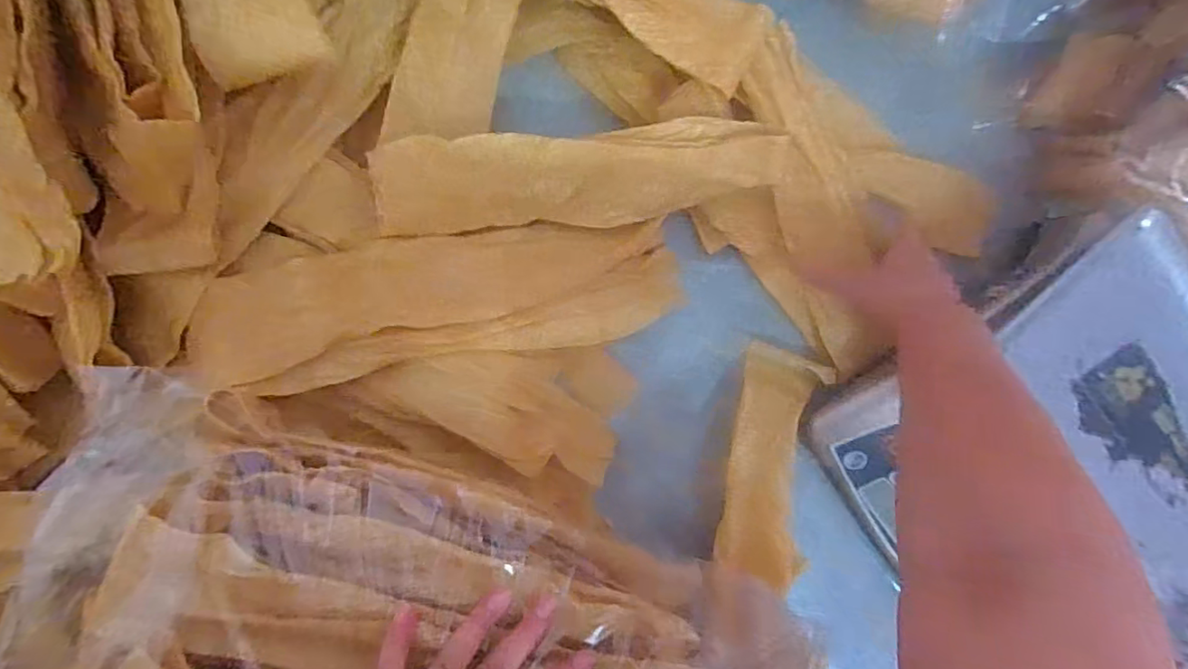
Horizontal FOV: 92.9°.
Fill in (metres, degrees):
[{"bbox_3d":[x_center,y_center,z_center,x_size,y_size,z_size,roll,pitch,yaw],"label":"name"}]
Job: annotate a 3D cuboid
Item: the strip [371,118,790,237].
[{"bbox_3d":[-0.005,-0.130,0.462,0.330,0.031,0.068,-7,90,-9],"label":"strip"}]

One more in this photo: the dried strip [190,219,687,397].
[{"bbox_3d":[-0.101,-0.029,0.435,0.361,0.073,0.111,-10,91,-9],"label":"dried strip"}]

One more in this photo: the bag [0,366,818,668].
[{"bbox_3d":[-0.113,0.234,0.341,0.445,0.071,0.285,22,86,-8],"label":"bag"}]

